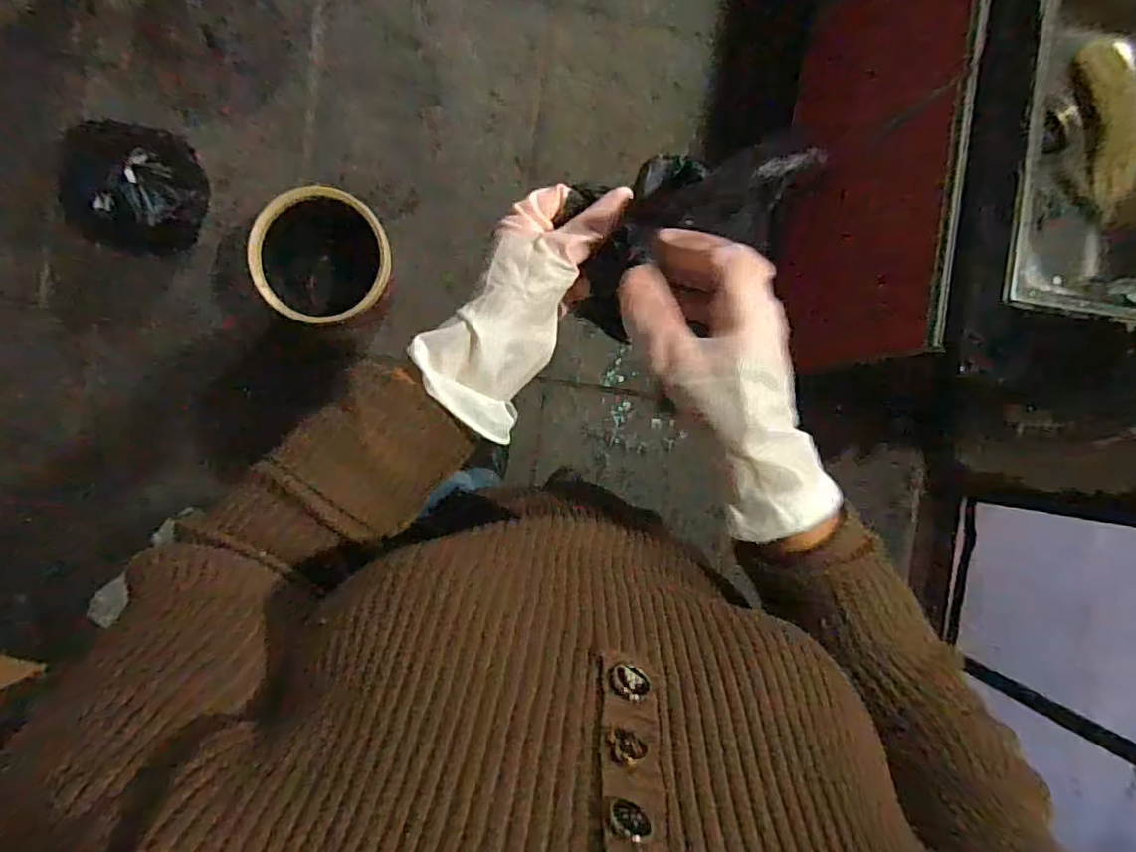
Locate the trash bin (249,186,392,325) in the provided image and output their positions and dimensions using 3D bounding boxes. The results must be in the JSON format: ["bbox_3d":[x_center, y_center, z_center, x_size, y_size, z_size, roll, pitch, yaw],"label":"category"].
[{"bbox_3d":[-0.498,-0.323,1.284,0.253,0.293,0.285,-43,93,-7],"label":"trash bin"}]

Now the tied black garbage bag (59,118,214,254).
[{"bbox_3d":[-0.896,-0.491,1.258,0.196,0.223,0.270,37,83,-4],"label":"tied black garbage bag"}]

